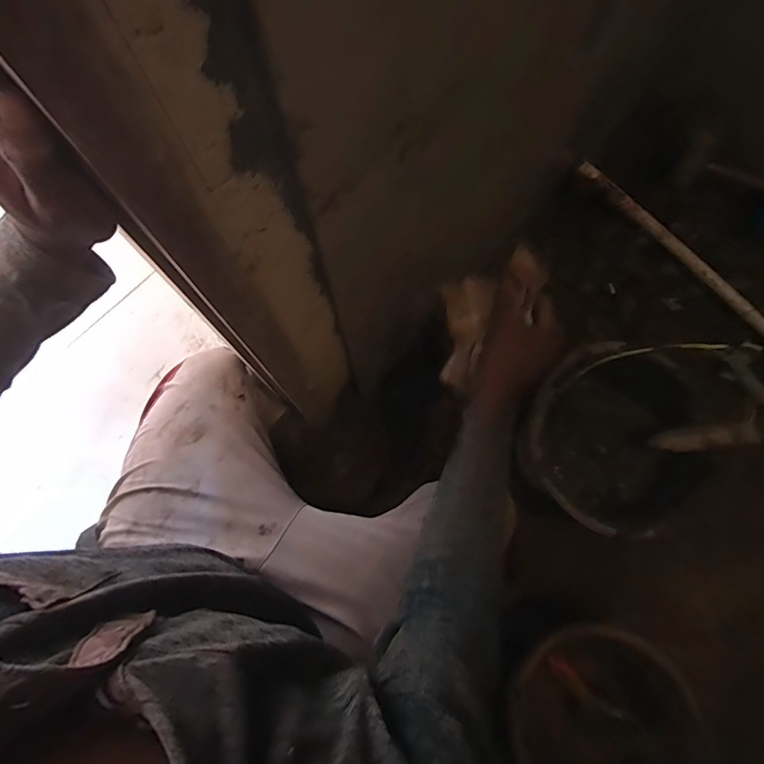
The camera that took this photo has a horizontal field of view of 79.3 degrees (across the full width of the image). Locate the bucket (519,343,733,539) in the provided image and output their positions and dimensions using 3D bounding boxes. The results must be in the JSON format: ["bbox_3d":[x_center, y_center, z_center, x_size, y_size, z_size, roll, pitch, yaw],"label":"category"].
[{"bbox_3d":[0.349,0.072,0.710,0.261,0.193,0.239,-30,75,-7],"label":"bucket"}]

